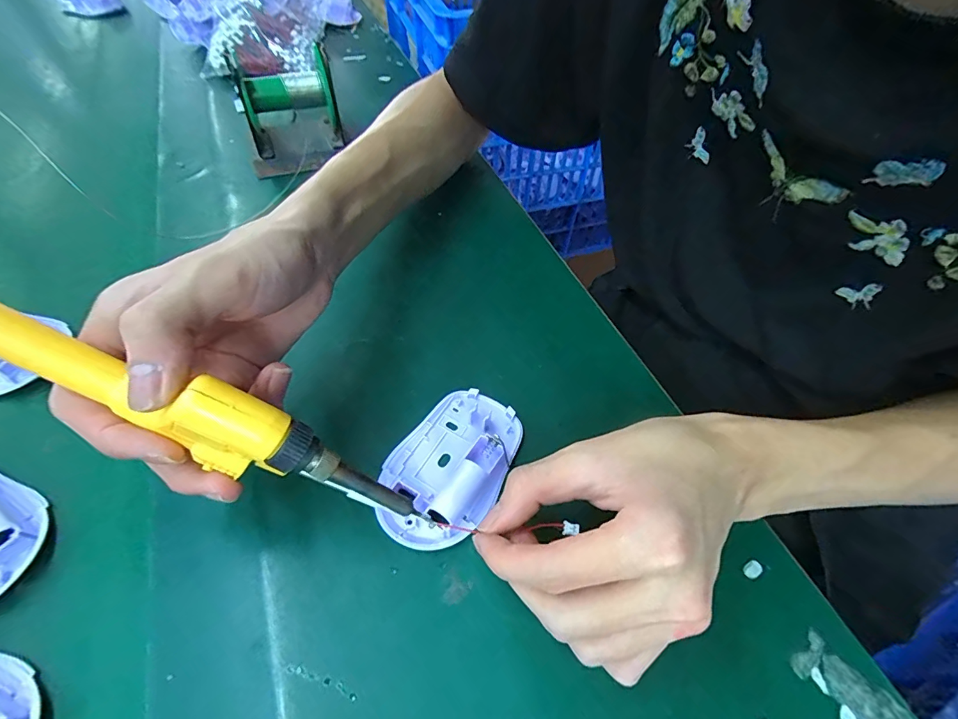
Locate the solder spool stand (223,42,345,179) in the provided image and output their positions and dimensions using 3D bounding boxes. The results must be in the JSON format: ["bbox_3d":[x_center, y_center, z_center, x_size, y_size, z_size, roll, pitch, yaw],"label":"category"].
[{"bbox_3d":[-0.171,-0.226,0.394,0.088,0.083,0.070,-13,54,-11],"label":"solder spool stand"}]

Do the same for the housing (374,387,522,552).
[{"bbox_3d":[-0.016,0.056,0.240,0.059,0.016,0.094,27,56,16],"label":"housing"}]

